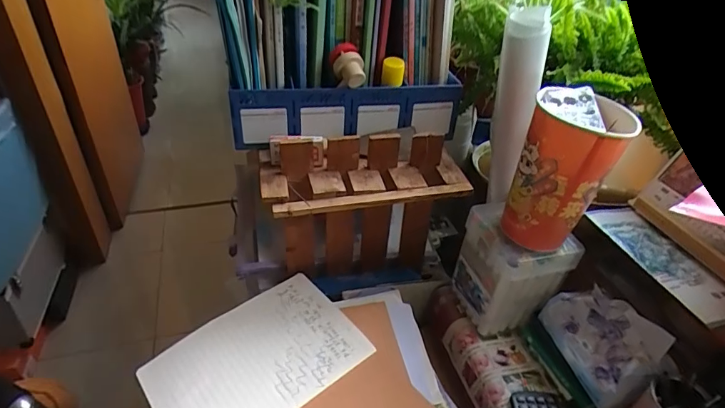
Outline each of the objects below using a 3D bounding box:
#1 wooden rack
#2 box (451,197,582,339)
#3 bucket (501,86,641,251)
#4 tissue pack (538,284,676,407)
[{"bbox_3d":[-0.003,0.015,0.638,0.255,0.221,0.098,-3,38,-10],"label":"wooden rack"},{"bbox_3d":[0.210,0.092,0.649,0.112,0.150,0.116,-8,39,-16],"label":"box"},{"bbox_3d":[0.242,-0.038,0.546,0.093,0.174,0.104,25,42,25],"label":"bucket"},{"bbox_3d":[0.290,0.164,0.546,0.071,0.085,0.138,-12,40,-21],"label":"tissue pack"}]

